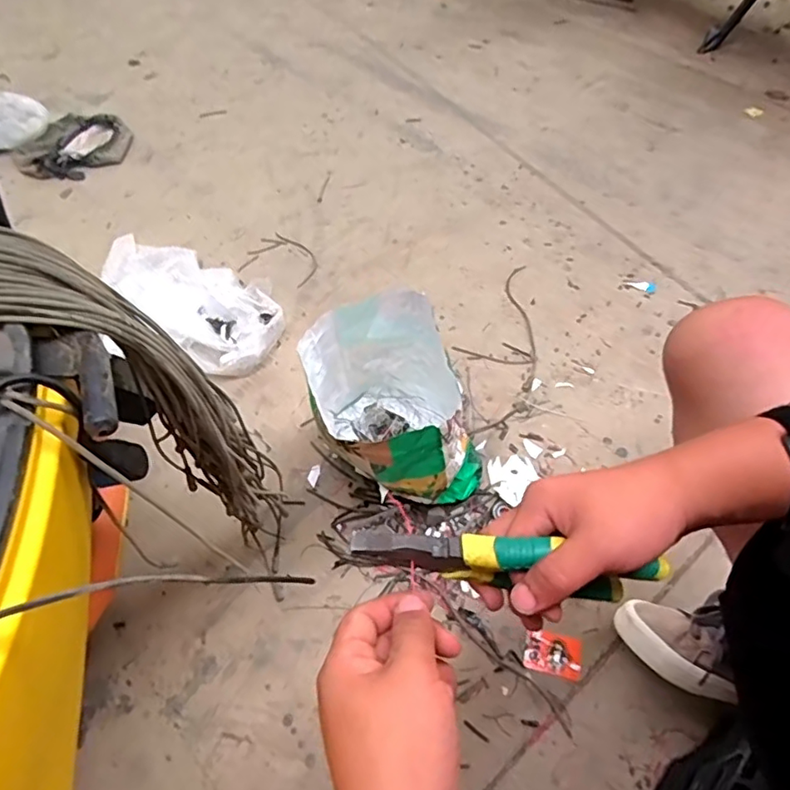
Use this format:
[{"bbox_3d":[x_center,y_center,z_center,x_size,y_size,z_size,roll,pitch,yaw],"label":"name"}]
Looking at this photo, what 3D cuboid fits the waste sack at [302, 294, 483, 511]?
[{"bbox_3d":[0.003,0.020,0.820,0.203,0.250,0.256,-22,54,-12],"label":"waste sack"}]

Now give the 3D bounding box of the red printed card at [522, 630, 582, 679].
[{"bbox_3d":[0.204,0.331,0.730,0.070,0.004,0.048,10,54,13],"label":"red printed card"}]

